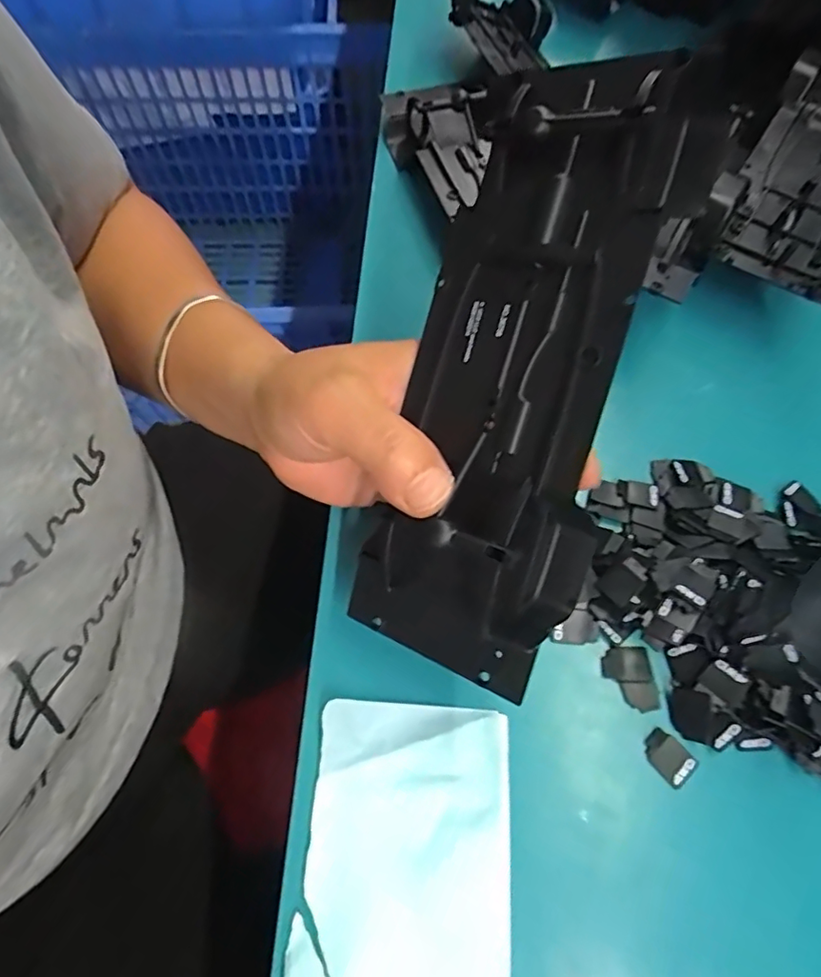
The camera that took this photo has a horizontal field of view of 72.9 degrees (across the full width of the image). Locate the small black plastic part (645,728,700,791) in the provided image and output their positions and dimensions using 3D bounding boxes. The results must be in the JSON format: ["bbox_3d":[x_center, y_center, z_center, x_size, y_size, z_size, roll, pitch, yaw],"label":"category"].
[{"bbox_3d":[0.097,0.101,0.209,0.014,0.004,0.019,-38,72,-16],"label":"small black plastic part"}]

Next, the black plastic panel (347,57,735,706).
[{"bbox_3d":[0.031,-0.031,0.177,0.071,0.026,0.186,19,99,29],"label":"black plastic panel"}]

